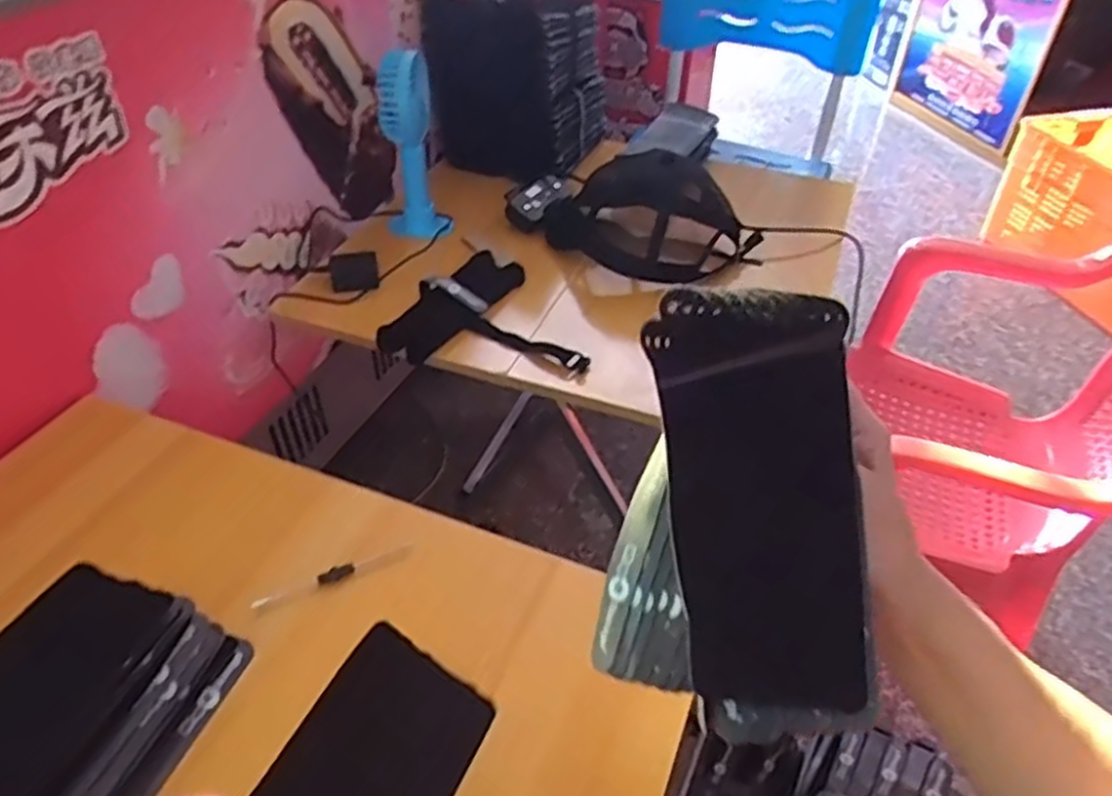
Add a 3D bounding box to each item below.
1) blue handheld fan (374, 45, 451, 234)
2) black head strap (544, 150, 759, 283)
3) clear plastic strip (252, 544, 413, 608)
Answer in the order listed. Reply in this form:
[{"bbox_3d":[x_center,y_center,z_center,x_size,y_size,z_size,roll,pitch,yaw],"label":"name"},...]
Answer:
[{"bbox_3d":[-0.173,-0.300,0.924,0.075,0.217,0.068,-8,43,-10],"label":"blue handheld fan"},{"bbox_3d":[0.119,-0.227,0.946,0.259,0.122,0.166,15,44,15],"label":"black head strap"},{"bbox_3d":[-0.160,0.128,0.553,0.115,0.011,0.015,-15,45,-17],"label":"clear plastic strip"}]

